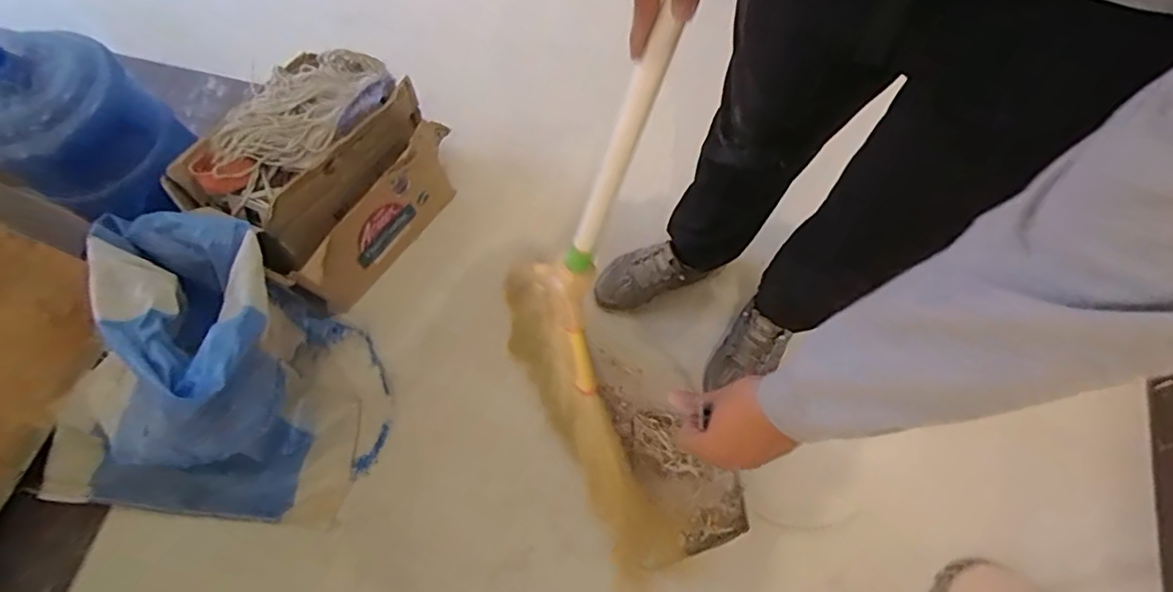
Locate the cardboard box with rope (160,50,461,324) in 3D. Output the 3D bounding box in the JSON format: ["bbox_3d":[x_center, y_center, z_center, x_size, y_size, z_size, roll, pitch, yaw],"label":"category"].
[{"bbox_3d":[-0.500,-0.241,1.114,0.341,0.254,0.433,30,72,12],"label":"cardboard box with rope"}]

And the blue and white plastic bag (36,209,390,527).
[{"bbox_3d":[-0.637,0.121,0.944,0.519,0.403,0.447,4,68,3],"label":"blue and white plastic bag"}]

